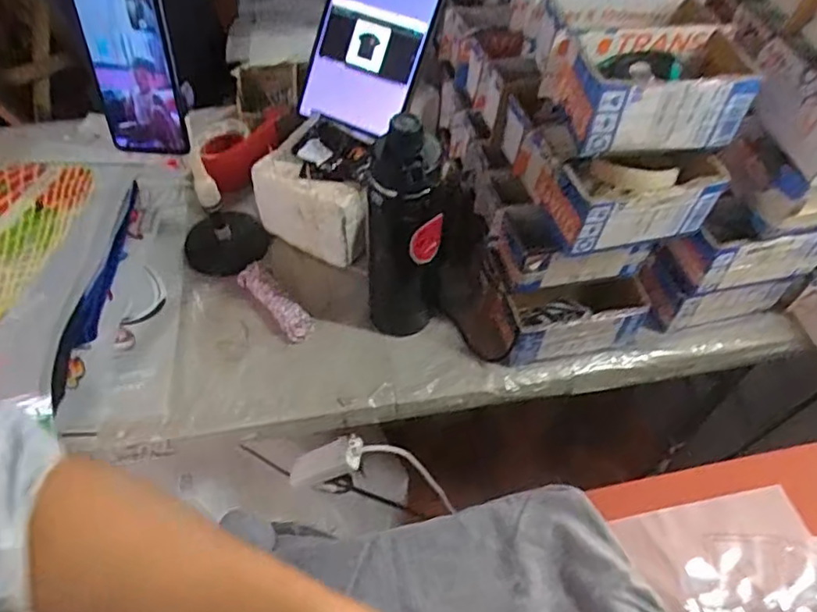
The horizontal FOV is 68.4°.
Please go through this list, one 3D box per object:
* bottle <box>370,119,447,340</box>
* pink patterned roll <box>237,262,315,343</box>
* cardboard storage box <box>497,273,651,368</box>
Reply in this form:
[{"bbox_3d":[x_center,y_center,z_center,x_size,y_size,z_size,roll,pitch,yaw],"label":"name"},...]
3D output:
[{"bbox_3d":[-0.003,-0.069,0.643,0.084,0.274,0.069,3,52,0],"label":"bottle"},{"bbox_3d":[-0.165,-0.006,0.744,0.034,0.023,0.130,-35,62,-26],"label":"pink patterned roll"},{"bbox_3d":[0.192,0.016,0.706,0.165,0.080,0.072,-10,54,-10],"label":"cardboard storage box"}]

